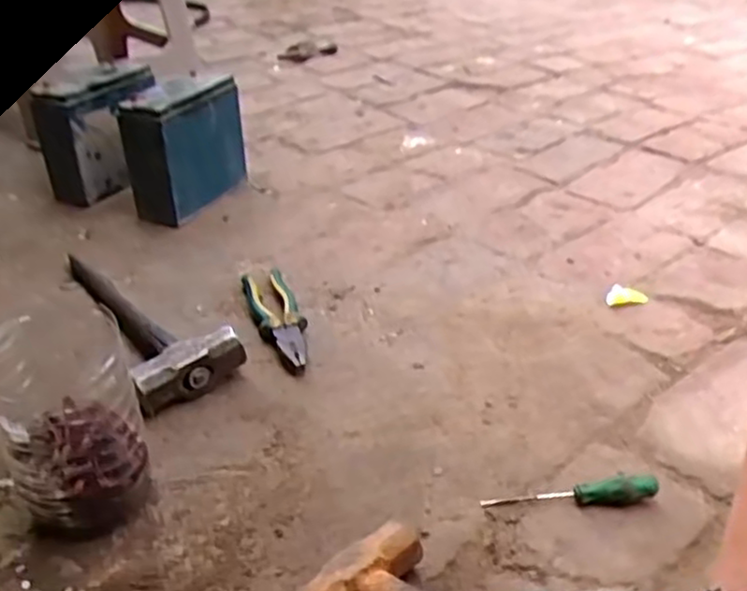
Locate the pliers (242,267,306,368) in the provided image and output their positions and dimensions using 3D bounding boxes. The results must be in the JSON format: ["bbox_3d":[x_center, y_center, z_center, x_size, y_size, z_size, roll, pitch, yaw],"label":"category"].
[{"bbox_3d":[-0.106,0.022,0.808,0.050,0.022,0.181,-12,35,-16],"label":"pliers"}]

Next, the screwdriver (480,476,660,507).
[{"bbox_3d":[0.166,0.164,0.603,0.146,0.020,0.019,-1,33,0],"label":"screwdriver"}]

